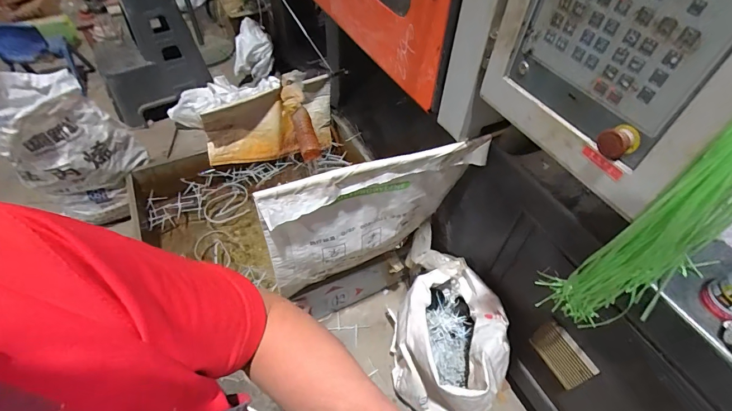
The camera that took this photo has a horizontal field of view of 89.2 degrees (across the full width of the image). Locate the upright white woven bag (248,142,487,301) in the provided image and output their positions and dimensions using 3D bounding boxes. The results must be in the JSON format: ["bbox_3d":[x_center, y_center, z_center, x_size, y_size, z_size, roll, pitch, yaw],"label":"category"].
[{"bbox_3d":[0.014,0.042,0.993,0.545,0.471,0.081,-15,53,-13],"label":"upright white woven bag"}]

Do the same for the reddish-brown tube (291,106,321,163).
[{"bbox_3d":[-0.192,-0.229,1.161,0.061,0.057,0.173,-13,65,-15],"label":"reddish-brown tube"}]

